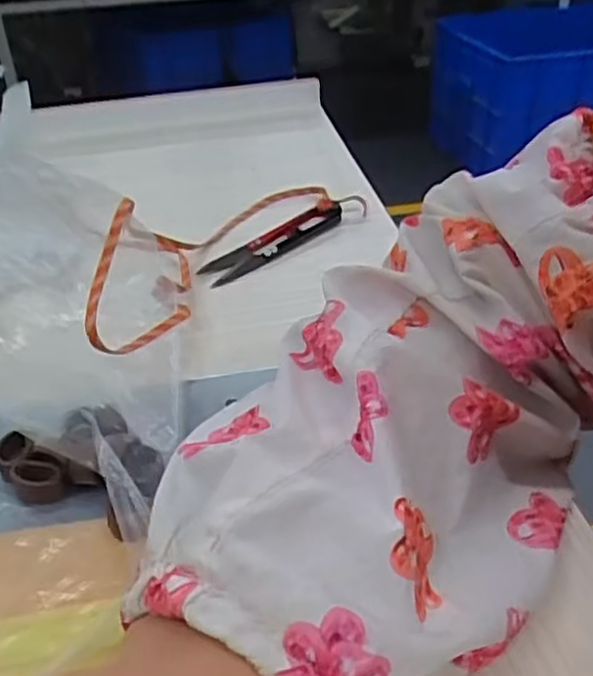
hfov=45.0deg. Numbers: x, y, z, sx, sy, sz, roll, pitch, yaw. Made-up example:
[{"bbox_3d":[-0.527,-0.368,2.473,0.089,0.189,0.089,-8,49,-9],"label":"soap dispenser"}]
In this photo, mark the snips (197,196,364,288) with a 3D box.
[{"bbox_3d":[-0.007,-0.064,0.437,0.119,0.014,0.025,-27,42,-31],"label":"snips"}]

